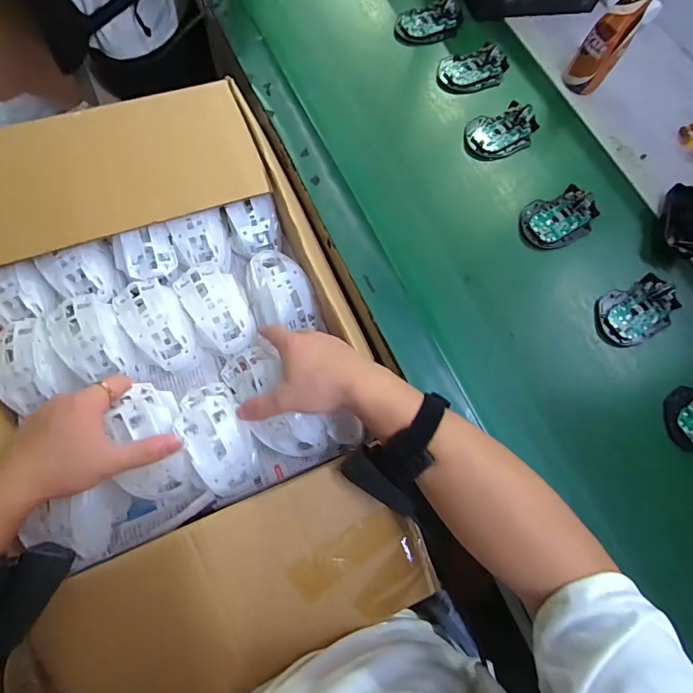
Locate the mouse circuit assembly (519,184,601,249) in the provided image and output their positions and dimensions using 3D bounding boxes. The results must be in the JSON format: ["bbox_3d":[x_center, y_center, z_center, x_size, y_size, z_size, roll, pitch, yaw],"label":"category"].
[{"bbox_3d":[0.293,-0.179,0.557,0.113,0.018,0.073,-19,75,-11],"label":"mouse circuit assembly"}]

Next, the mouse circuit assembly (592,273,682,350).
[{"bbox_3d":[0.375,-0.045,0.525,0.114,0.021,0.074,-27,77,-14],"label":"mouse circuit assembly"}]

